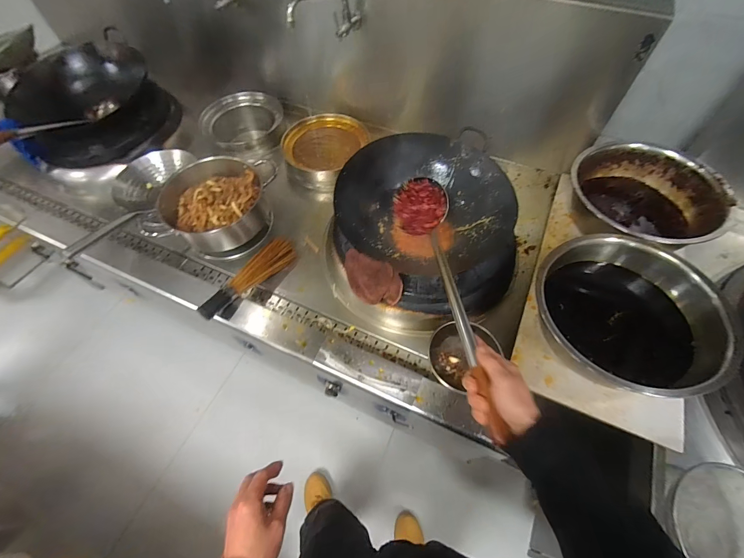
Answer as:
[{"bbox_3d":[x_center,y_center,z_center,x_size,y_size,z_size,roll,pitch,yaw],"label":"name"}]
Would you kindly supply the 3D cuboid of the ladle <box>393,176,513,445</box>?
[{"bbox_3d":[0.127,0.013,0.578,0.095,0.080,0.493,-7,56,-3],"label":"ladle"}]

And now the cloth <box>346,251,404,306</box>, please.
[{"bbox_3d":[0.002,0.003,0.749,0.129,0.143,0.043,20,61,14],"label":"cloth"}]

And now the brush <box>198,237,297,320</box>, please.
[{"bbox_3d":[-0.333,-0.010,0.908,0.081,0.067,0.304,35,65,22],"label":"brush"}]

